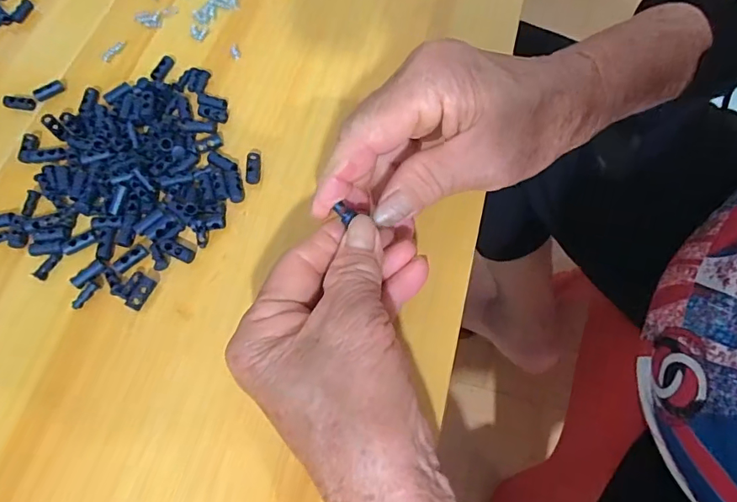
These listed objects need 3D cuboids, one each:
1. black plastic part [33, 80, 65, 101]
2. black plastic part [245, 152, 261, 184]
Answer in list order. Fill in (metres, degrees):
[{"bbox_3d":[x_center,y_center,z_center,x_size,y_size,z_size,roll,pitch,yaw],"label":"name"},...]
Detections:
[{"bbox_3d":[-0.216,-0.109,0.320,0.019,0.005,0.007,-38,70,-13],"label":"black plastic part"},{"bbox_3d":[-0.070,-0.050,0.286,0.008,0.005,0.020,0,65,2],"label":"black plastic part"}]

